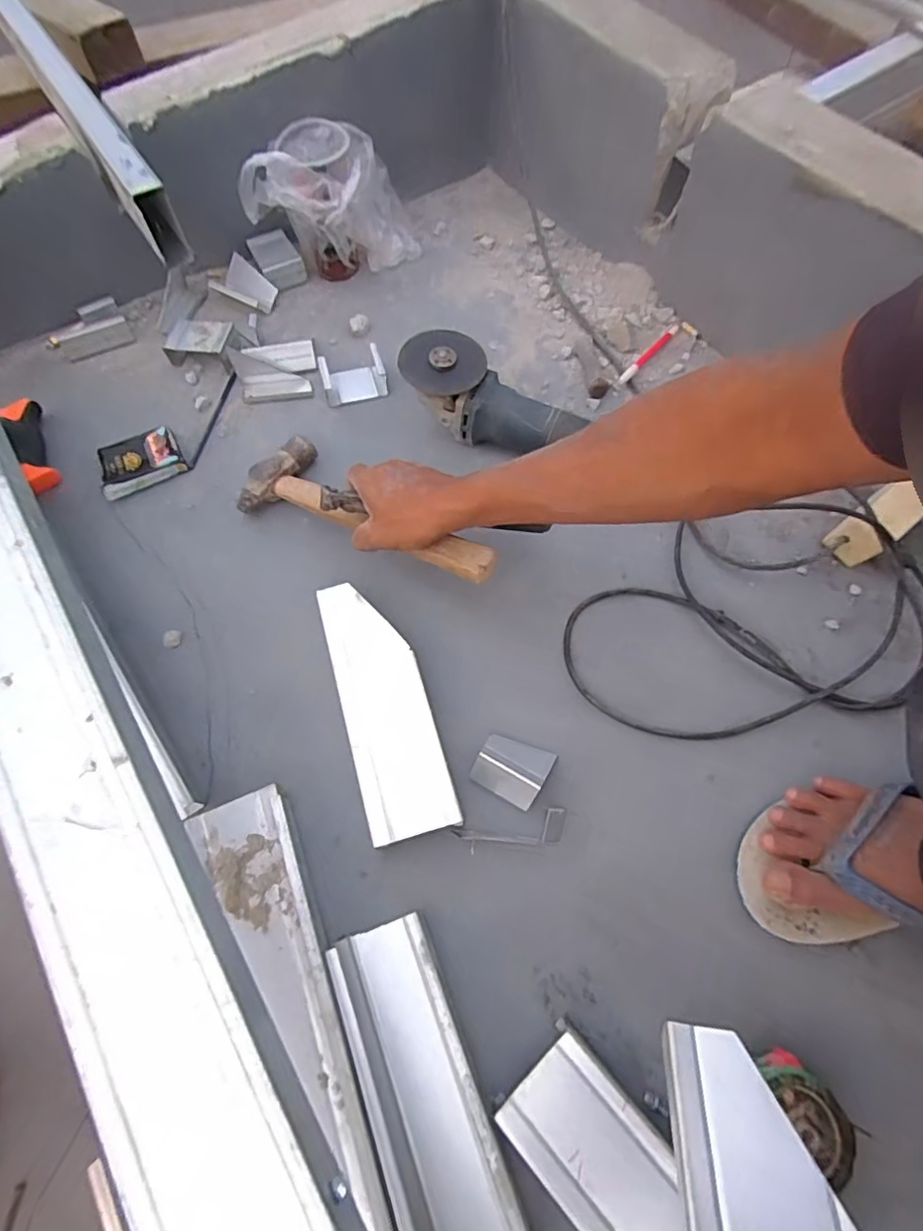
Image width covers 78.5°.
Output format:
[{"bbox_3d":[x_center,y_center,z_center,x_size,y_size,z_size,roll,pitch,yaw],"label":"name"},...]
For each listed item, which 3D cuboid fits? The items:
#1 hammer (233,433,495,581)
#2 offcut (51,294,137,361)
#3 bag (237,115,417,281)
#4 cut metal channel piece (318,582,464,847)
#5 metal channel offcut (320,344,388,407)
[{"bbox_3d":[-0.098,-0.111,0.558,0.308,0.039,0.096,23,65,27],"label":"hammer"},{"bbox_3d":[-0.468,-0.360,0.713,0.085,0.024,0.060,-32,69,-15],"label":"offcut"},{"bbox_3d":[-0.160,-0.530,0.734,0.210,0.146,0.110,-32,69,-15],"label":"bag"},{"bbox_3d":[-0.070,0.080,0.517,0.073,0.038,0.237,-15,66,-8],"label":"cut metal channel piece"},{"bbox_3d":[-0.131,-0.291,0.689,0.073,0.033,0.056,-14,66,-8],"label":"metal channel offcut"}]

